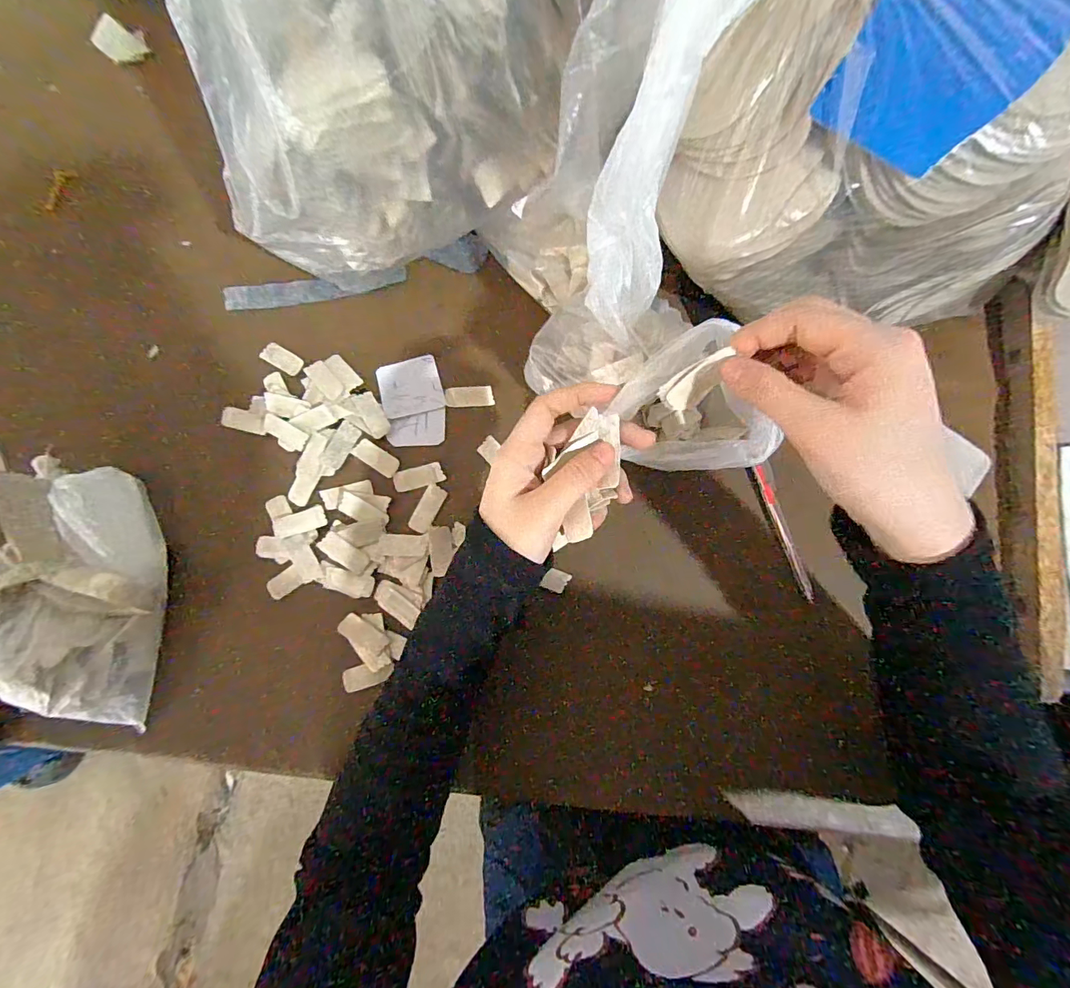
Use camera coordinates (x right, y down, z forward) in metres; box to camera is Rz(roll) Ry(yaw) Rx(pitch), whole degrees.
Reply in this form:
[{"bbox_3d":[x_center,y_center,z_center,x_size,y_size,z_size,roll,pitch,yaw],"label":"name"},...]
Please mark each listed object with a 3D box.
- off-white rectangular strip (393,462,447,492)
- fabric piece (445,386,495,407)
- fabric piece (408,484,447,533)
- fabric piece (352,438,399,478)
[{"bbox_3d":[-0.099,-0.014,0.392,0.042,0.004,0.019,-15,82,-1],"label":"off-white rectangular strip"},{"bbox_3d":[-0.057,-0.085,0.400,0.042,0.004,0.018,-3,82,1],"label":"fabric piece"},{"bbox_3d":[-0.090,0.012,0.383,0.018,0.005,0.041,24,83,5],"label":"fabric piece"},{"bbox_3d":[-0.136,-0.031,0.394,0.041,0.004,0.018,32,84,6],"label":"fabric piece"}]

